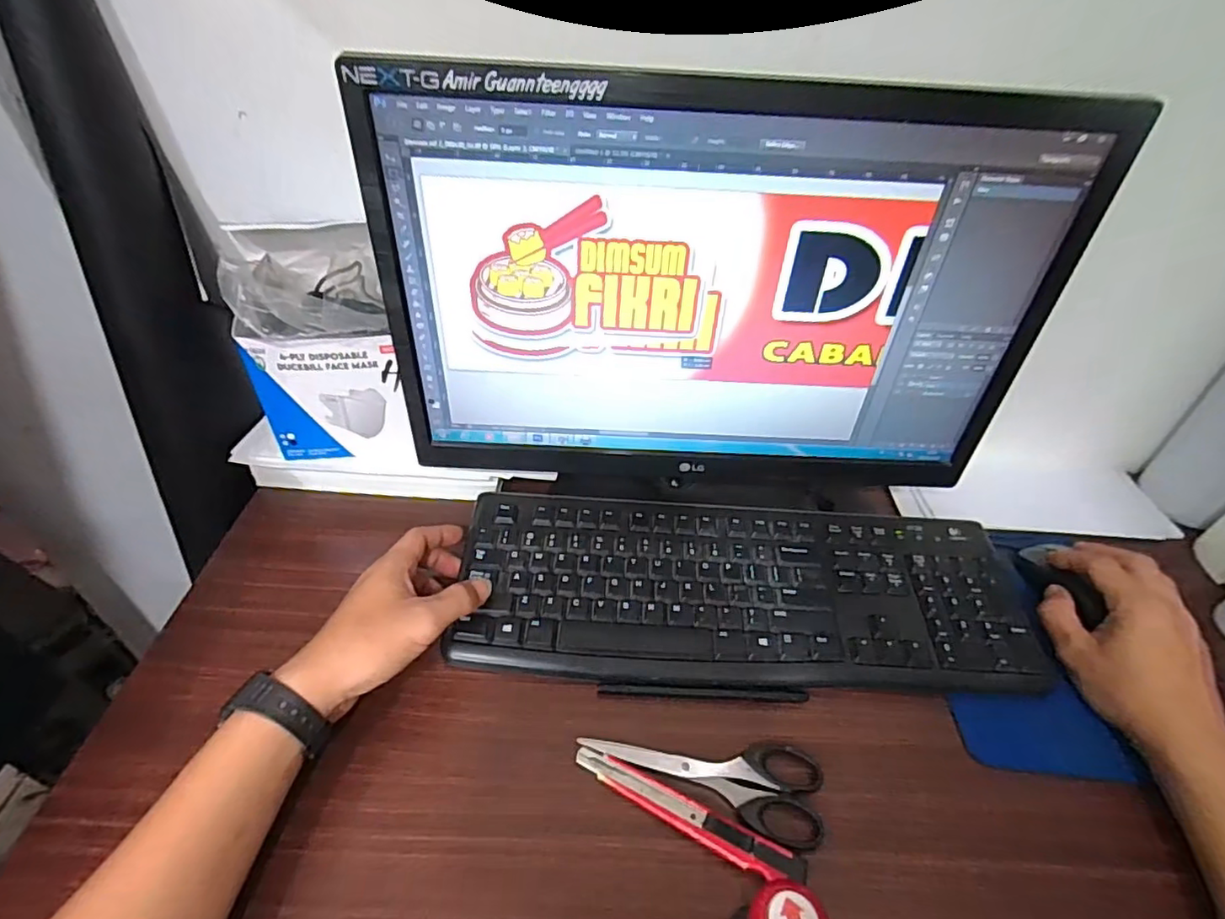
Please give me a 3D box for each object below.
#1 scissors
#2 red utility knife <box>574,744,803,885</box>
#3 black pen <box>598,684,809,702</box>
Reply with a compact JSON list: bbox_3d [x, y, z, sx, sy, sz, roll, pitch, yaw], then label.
[{"bbox_3d":[0.057,0.198,0.366,0.151,0.009,0.055,12,43,7],"label":"scissors"},{"bbox_3d":[0.043,0.212,0.344,0.143,0.014,0.019,21,45,16],"label":"red utility knife"},{"bbox_3d":[0.064,0.165,0.404,0.145,0.004,0.008,4,42,-1],"label":"black pen"}]

